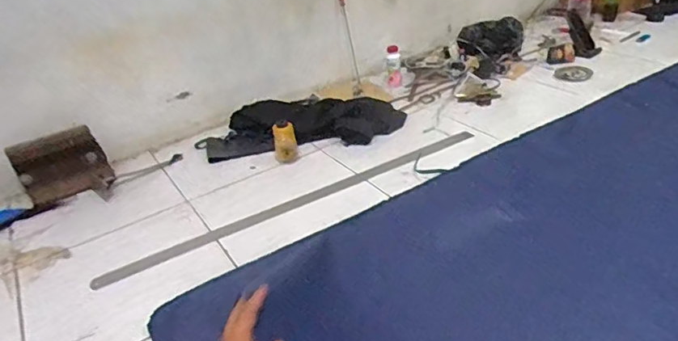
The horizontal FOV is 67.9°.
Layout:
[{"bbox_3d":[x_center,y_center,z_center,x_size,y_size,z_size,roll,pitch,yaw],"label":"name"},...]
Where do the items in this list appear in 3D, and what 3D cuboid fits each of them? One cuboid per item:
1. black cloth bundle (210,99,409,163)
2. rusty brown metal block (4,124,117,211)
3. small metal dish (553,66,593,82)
[{"bbox_3d":[-0.104,-0.149,1.545,0.602,0.053,0.322,-6,30,3],"label":"black cloth bundle"},{"bbox_3d":[-0.739,-0.015,1.347,0.214,0.165,0.159,-25,34,-27],"label":"rusty brown metal block"},{"bbox_3d":[0.803,-0.335,1.728,0.114,0.009,0.109,11,35,29],"label":"small metal dish"}]

